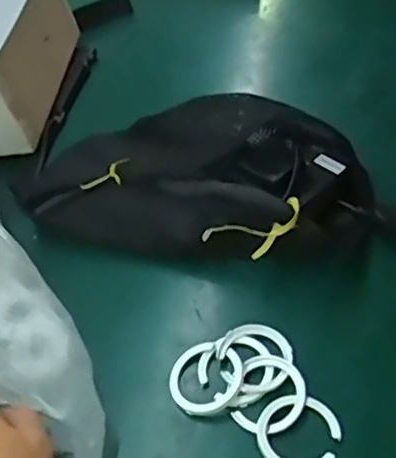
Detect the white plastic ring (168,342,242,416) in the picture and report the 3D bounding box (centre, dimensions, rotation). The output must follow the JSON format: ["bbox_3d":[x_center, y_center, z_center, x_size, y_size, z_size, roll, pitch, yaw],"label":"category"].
[{"bbox_3d":[0.005,0.098,0.417,0.050,0.009,0.048,-5,49,6],"label":"white plastic ring"}]

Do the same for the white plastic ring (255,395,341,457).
[{"bbox_3d":[0.063,0.128,0.386,0.051,0.007,0.050,-5,49,6],"label":"white plastic ring"}]

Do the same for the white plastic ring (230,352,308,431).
[{"bbox_3d":[0.047,0.107,0.405,0.046,0.005,0.052,18,55,23],"label":"white plastic ring"}]

